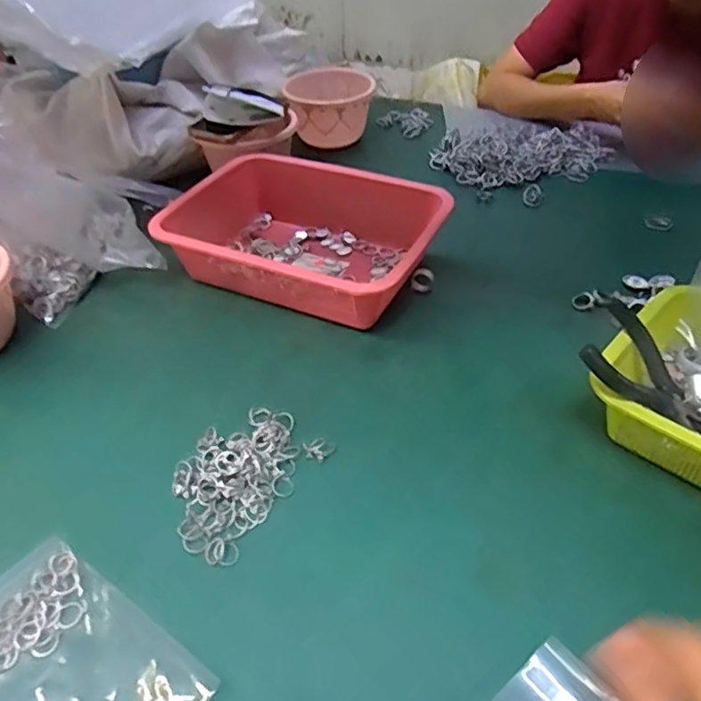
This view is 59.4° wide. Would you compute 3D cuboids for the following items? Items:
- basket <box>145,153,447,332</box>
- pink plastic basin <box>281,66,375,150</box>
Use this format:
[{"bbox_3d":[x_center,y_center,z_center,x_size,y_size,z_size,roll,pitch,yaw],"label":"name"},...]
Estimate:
[{"bbox_3d":[-0.050,-0.133,0.720,0.295,0.082,0.217,16,45,20],"label":"basket"},{"bbox_3d":[-0.033,-0.392,0.989,0.131,0.087,0.131,-2,42,2],"label":"pink plastic basin"}]

